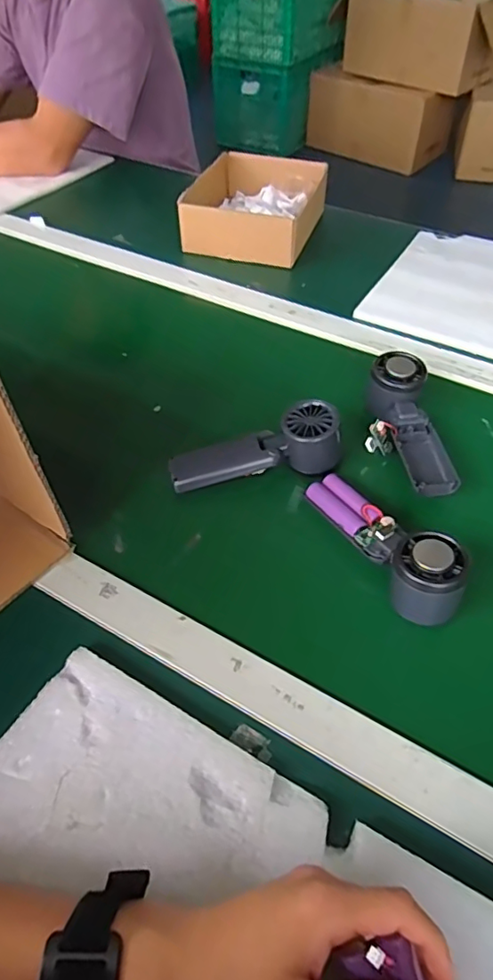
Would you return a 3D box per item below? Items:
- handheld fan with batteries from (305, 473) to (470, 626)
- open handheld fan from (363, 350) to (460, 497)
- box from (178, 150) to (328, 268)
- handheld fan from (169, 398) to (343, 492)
[{"bbox_3d":[0.111,0.043,0.470,0.048,0.051,0.158,-26,42,-21],"label":"handheld fan with batteries"},{"bbox_3d":[0.154,-0.065,0.547,0.067,0.049,0.157,-4,50,-5],"label":"open handheld fan"},{"bbox_3d":[0.011,-0.424,0.841,0.175,0.064,0.207,15,51,12],"label":"box"},{"bbox_3d":[0.009,-0.036,0.538,0.160,0.050,0.046,-16,50,3],"label":"handheld fan"}]

